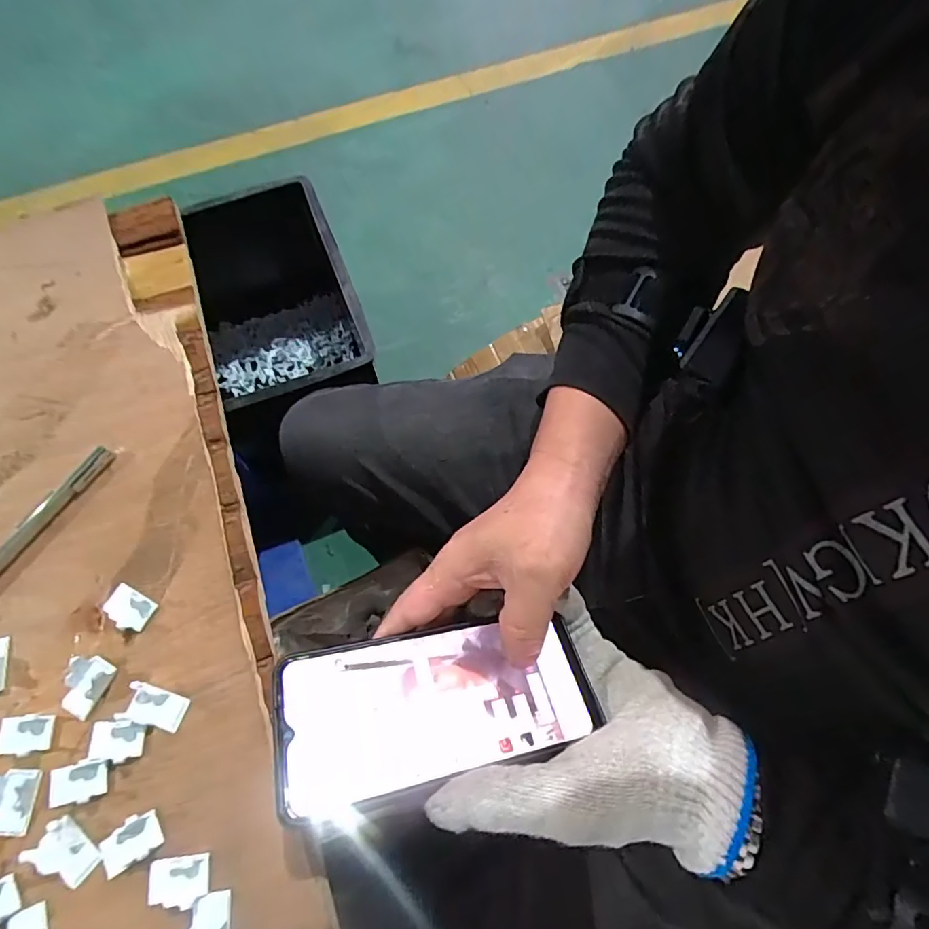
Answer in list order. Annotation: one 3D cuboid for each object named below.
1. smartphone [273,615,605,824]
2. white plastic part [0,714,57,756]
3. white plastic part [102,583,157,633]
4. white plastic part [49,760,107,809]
[{"bbox_3d":[-0.011,0.125,0.275,0.164,0.016,0.073,-5,51,-18],"label":"smartphone"},{"bbox_3d":[-0.243,0.149,0.286,0.031,0.005,0.019,-3,68,0],"label":"white plastic part"},{"bbox_3d":[-0.201,0.085,0.311,0.030,0.006,0.021,26,71,11],"label":"white plastic part"},{"bbox_3d":[-0.207,0.170,0.277,0.032,0.004,0.019,-10,68,-2],"label":"white plastic part"}]

